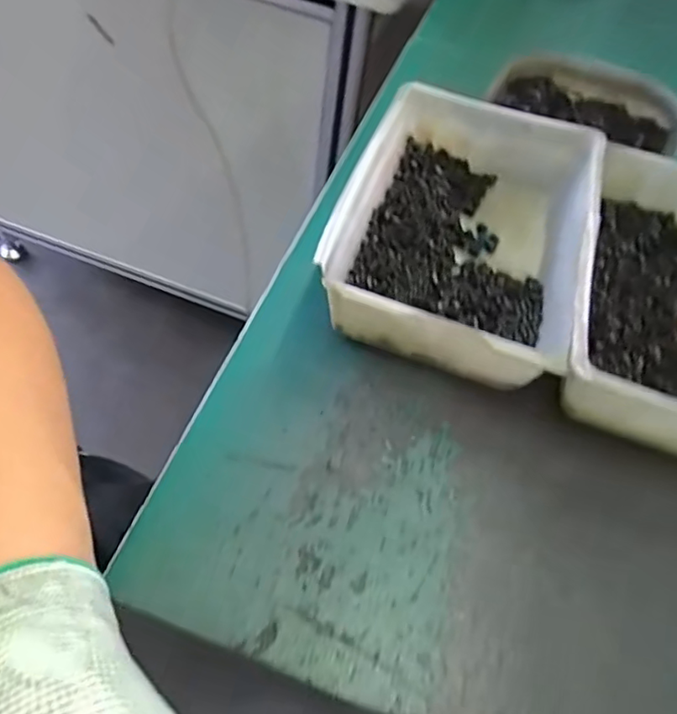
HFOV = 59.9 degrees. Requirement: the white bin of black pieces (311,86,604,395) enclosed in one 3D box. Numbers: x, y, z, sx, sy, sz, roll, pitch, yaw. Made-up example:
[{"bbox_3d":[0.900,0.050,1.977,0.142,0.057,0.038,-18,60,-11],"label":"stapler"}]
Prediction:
[{"bbox_3d":[0.075,-0.076,0.360,0.141,0.053,0.195,20,56,8],"label":"white bin of black pieces"}]

